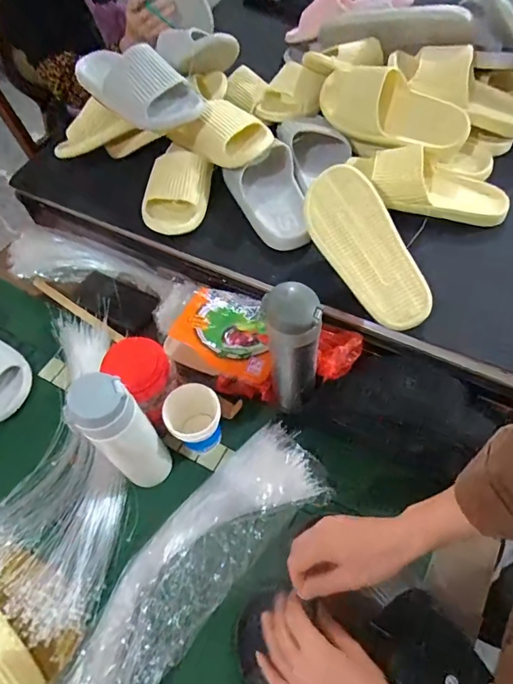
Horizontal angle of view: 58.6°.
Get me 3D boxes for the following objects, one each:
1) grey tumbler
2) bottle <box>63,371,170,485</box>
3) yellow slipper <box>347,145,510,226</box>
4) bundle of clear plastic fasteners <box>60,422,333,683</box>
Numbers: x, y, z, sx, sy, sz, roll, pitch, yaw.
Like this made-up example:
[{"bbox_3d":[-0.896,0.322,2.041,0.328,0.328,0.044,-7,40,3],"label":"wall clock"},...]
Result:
[{"bbox_3d":[0.046,0.010,0.579,0.064,0.173,0.081,-7,58,0],"label":"grey tumbler"},{"bbox_3d":[-0.157,0.114,0.550,0.063,0.216,0.058,-2,58,3],"label":"bottle"},{"bbox_3d":[0.279,-0.247,0.714,0.241,0.060,0.096,16,59,-5],"label":"yellow slipper"},{"bbox_3d":[-0.074,0.268,0.543,0.133,0.049,0.405,35,67,23],"label":"bundle of clear plastic fasteners"}]

